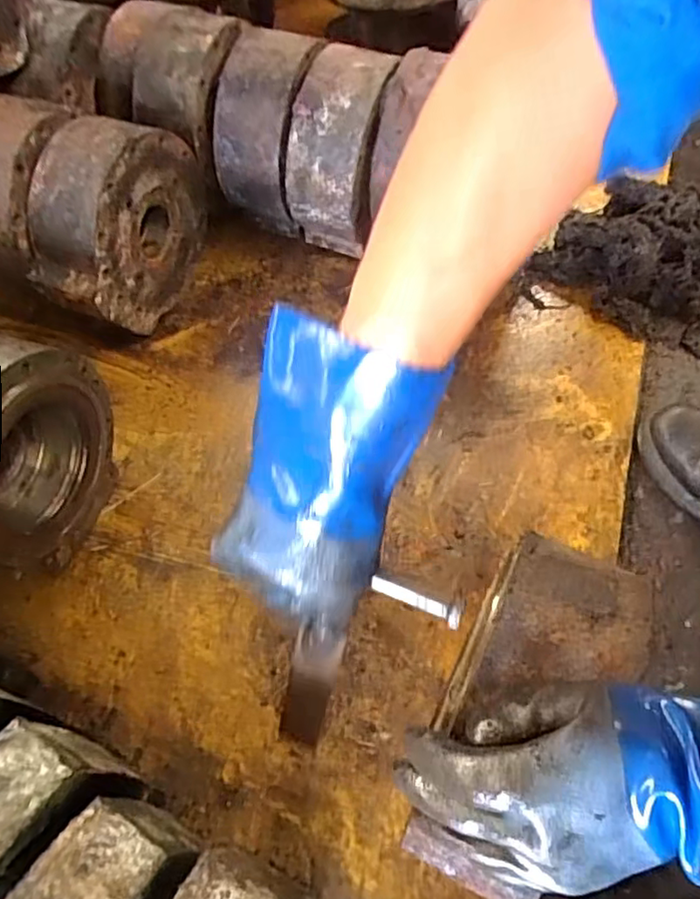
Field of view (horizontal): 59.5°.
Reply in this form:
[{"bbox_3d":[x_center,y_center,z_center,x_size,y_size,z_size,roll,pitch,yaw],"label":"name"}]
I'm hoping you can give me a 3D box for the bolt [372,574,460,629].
[{"bbox_3d":[0.042,0.091,0.376,0.055,0.008,0.012,22,63,16],"label":"bolt"}]

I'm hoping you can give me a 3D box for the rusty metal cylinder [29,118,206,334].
[{"bbox_3d":[-0.275,-0.269,0.748,0.089,0.224,0.239,18,62,14],"label":"rusty metal cylinder"}]

